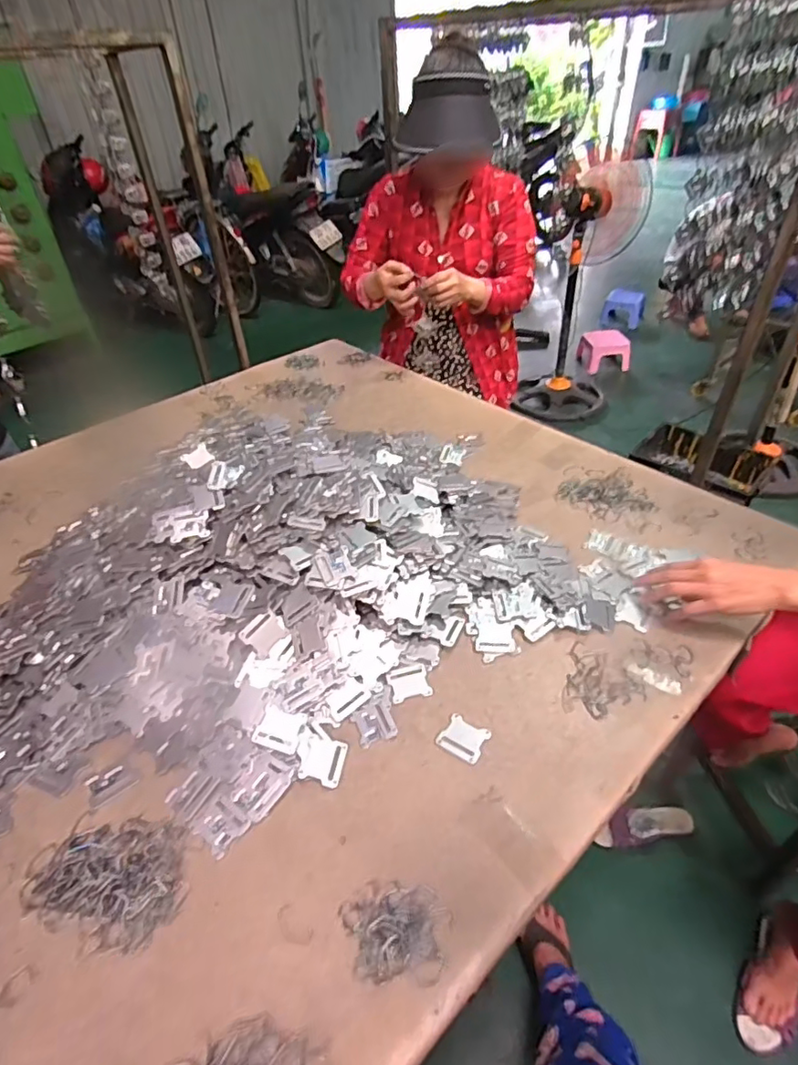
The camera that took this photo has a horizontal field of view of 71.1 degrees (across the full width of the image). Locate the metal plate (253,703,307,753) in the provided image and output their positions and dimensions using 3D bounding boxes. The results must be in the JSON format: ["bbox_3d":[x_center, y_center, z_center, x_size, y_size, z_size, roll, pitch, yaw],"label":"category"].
[{"bbox_3d":[-0.129,0.213,0.608,0.048,0.005,0.043,11,56,5],"label":"metal plate"}]

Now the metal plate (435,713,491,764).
[{"bbox_3d":[0.071,0.225,0.614,0.049,0.004,0.044,21,45,28],"label":"metal plate"}]

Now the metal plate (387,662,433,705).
[{"bbox_3d":[0.012,0.180,0.669,0.048,0.004,0.044,-9,45,-10],"label":"metal plate"}]

